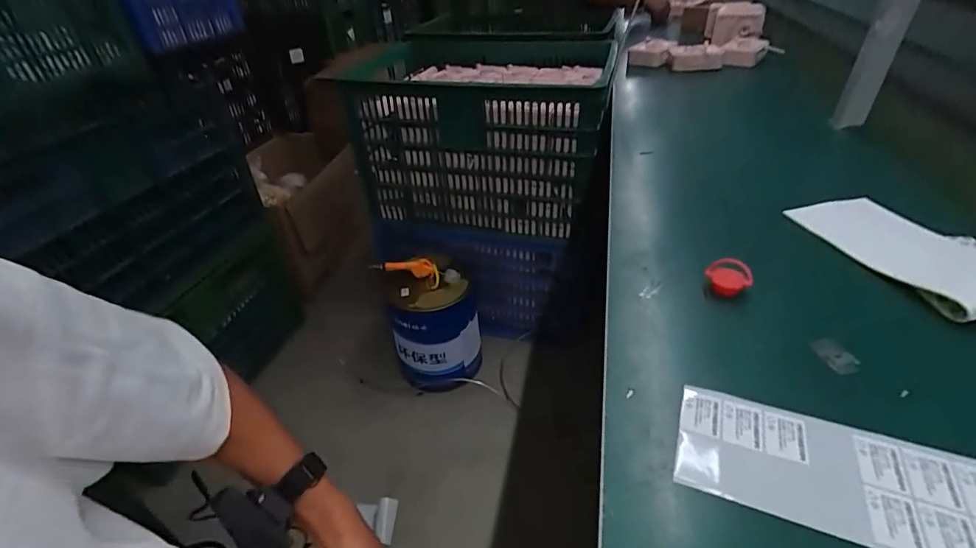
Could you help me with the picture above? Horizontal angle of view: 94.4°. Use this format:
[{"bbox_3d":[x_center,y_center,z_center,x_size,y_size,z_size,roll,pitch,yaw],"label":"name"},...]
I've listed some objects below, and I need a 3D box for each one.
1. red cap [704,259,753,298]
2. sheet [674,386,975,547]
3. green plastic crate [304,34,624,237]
[{"bbox_3d":[0.264,0.003,0.495,0.044,0.025,0.044,-3,37,2],"label":"red cap"},{"bbox_3d":[0.294,0.155,0.314,0.298,0.010,0.098,12,40,20],"label":"sheet"},{"bbox_3d":[-0.001,-0.410,1.312,0.657,0.398,0.468,6,38,14],"label":"green plastic crate"}]

